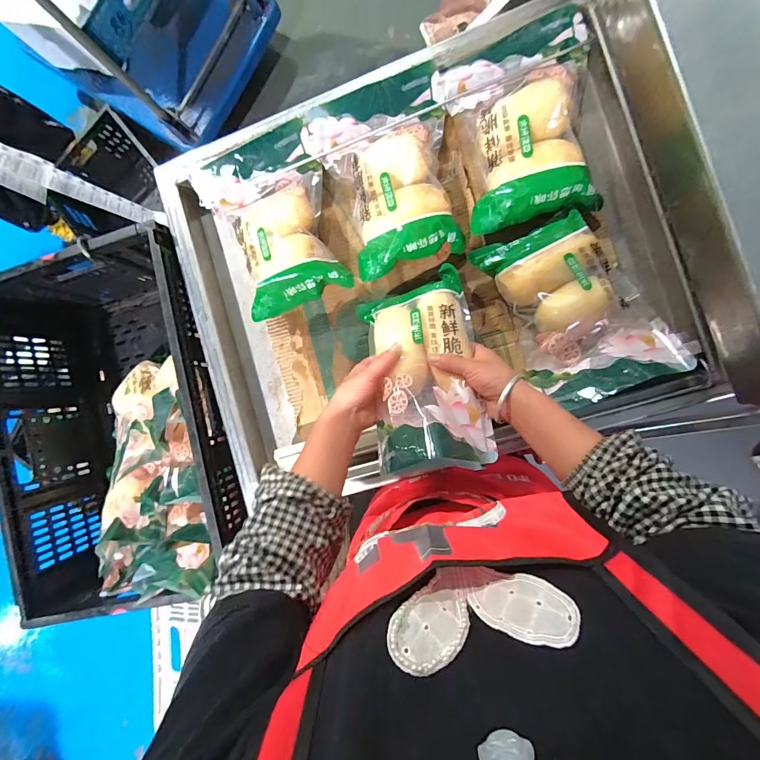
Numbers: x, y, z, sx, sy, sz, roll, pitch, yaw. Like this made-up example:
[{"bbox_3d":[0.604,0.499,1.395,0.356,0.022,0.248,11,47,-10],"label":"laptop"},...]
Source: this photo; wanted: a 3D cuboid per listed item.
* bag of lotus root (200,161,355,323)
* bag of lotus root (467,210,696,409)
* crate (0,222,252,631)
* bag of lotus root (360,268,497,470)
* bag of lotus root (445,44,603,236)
[{"bbox_3d":[-0.165,-0.229,0.579,0.191,0.073,0.237,-17,88,9],"label":"bag of lotus root"},{"bbox_3d":[0.263,-0.096,0.492,0.178,0.056,0.241,-23,87,9],"label":"bag of lotus root"},{"bbox_3d":[-0.456,0.062,0.706,0.428,0.229,0.605,-15,88,9],"label":"crate"},{"bbox_3d":[0.054,-0.020,0.486,0.145,0.062,0.271,-8,64,9],"label":"bag of lotus root"},{"bbox_3d":[0.206,-0.328,0.517,0.191,0.069,0.207,-10,89,9],"label":"bag of lotus root"}]

